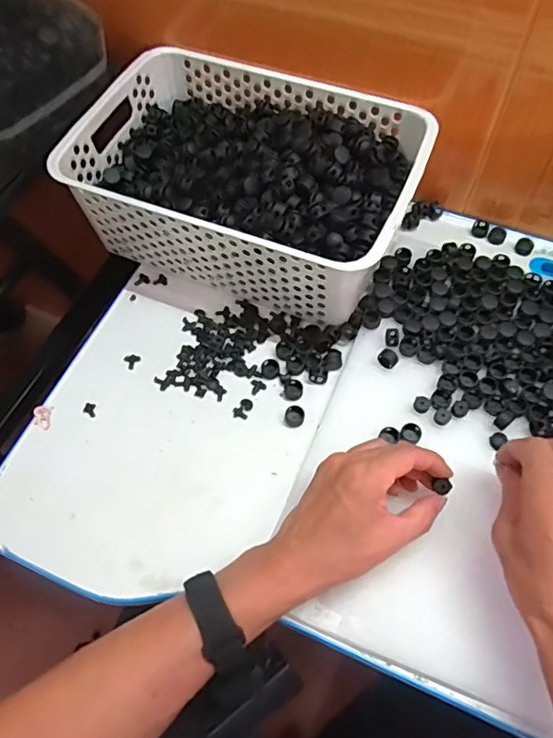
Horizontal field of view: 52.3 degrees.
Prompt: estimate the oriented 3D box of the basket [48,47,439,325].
[{"bbox_3d":[-0.024,-0.179,0.552,0.303,0.109,0.204,19,63,12],"label":"basket"}]

